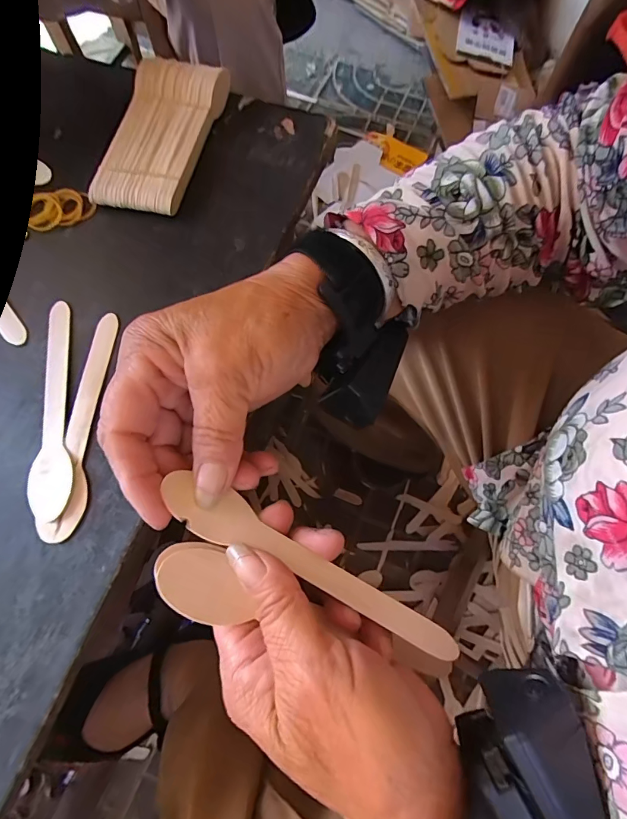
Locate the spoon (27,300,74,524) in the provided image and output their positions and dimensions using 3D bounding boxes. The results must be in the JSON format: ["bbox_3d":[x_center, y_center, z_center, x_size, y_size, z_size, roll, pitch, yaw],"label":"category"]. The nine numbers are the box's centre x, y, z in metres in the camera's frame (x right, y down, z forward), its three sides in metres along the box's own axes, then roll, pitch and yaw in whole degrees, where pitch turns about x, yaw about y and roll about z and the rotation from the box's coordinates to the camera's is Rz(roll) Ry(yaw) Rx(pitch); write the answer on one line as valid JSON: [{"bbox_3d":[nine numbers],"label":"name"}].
[{"bbox_3d":[-0.168,-0.006,0.278,0.026,0.006,0.152,-5,70,-3],"label":"spoon"}]

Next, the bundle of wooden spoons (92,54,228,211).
[{"bbox_3d":[-0.129,-0.232,0.353,0.076,0.026,0.152,13,70,3],"label":"bundle of wooden spoons"}]

